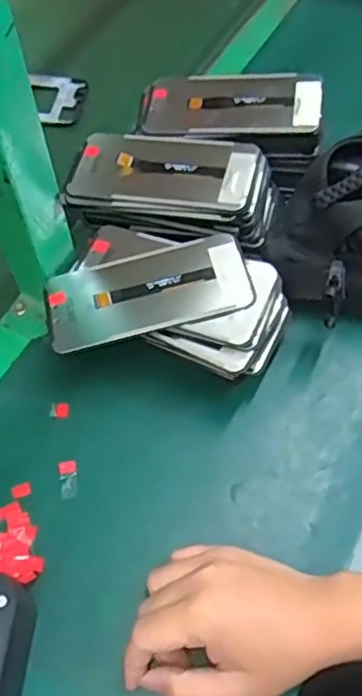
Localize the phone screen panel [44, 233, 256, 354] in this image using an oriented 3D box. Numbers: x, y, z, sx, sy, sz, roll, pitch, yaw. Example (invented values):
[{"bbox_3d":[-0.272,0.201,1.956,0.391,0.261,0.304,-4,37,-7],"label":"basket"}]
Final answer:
[{"bbox_3d":[-0.026,-0.045,0.492,0.155,0.007,0.073,-15,62,1],"label":"phone screen panel"}]

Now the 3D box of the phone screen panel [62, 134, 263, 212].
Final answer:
[{"bbox_3d":[-0.018,-0.149,0.536,0.157,0.009,0.074,10,66,16],"label":"phone screen panel"}]

